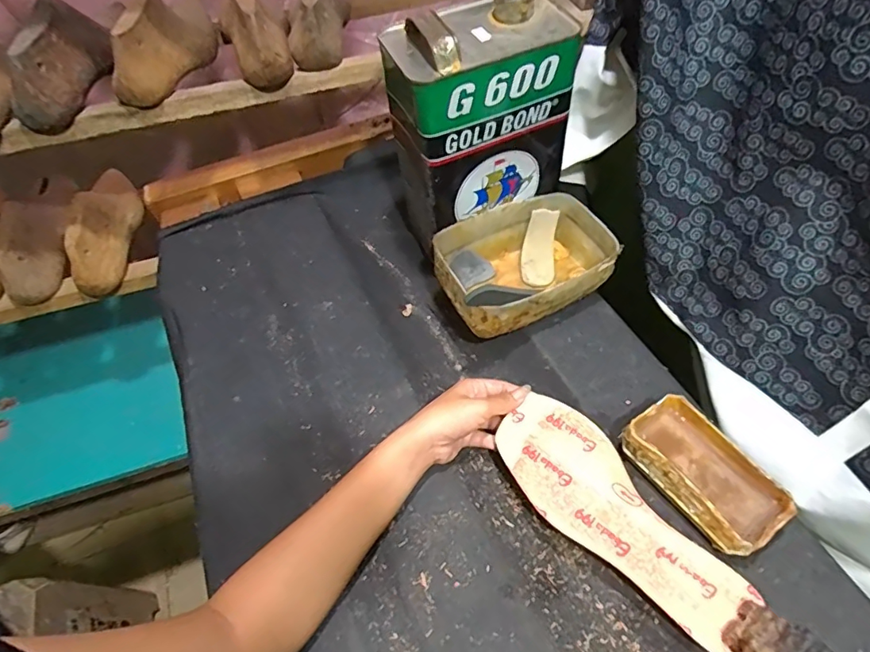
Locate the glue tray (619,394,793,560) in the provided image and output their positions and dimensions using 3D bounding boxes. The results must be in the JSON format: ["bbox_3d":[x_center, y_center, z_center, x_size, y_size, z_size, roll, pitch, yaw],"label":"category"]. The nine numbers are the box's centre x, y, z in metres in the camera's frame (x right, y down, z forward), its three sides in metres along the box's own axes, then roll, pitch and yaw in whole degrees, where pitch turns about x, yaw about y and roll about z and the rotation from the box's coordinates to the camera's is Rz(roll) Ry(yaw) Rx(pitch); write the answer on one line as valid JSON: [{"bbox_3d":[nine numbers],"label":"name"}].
[{"bbox_3d":[0.229,0.125,0.436,0.077,0.043,0.130,-33,58,-20],"label":"glue tray"}]

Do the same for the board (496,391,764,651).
[{"bbox_3d":[0.147,0.155,0.420,0.083,0.007,0.223,-40,66,-13],"label":"board"}]

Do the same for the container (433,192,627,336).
[{"bbox_3d":[0.098,-0.072,0.551,0.191,0.087,0.126,-24,56,-15],"label":"container"}]

